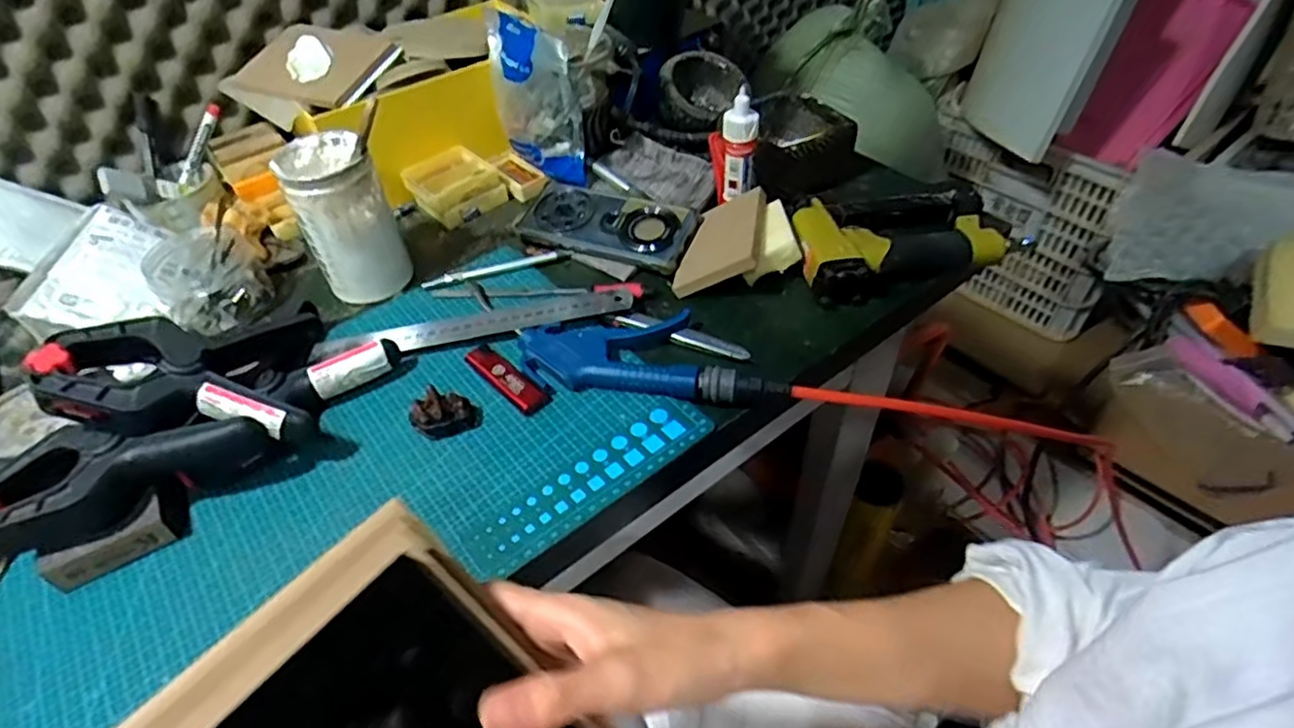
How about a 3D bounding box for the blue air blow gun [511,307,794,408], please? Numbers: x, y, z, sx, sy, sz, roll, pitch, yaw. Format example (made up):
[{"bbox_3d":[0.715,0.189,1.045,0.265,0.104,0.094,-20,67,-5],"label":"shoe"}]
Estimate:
[{"bbox_3d":[0.002,-0.009,0.530,0.203,0.024,0.078,4,47,9],"label":"blue air blow gun"}]

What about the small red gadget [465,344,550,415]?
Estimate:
[{"bbox_3d":[-0.111,0.010,0.526,0.083,0.012,0.023,34,58,31],"label":"small red gadget"}]

